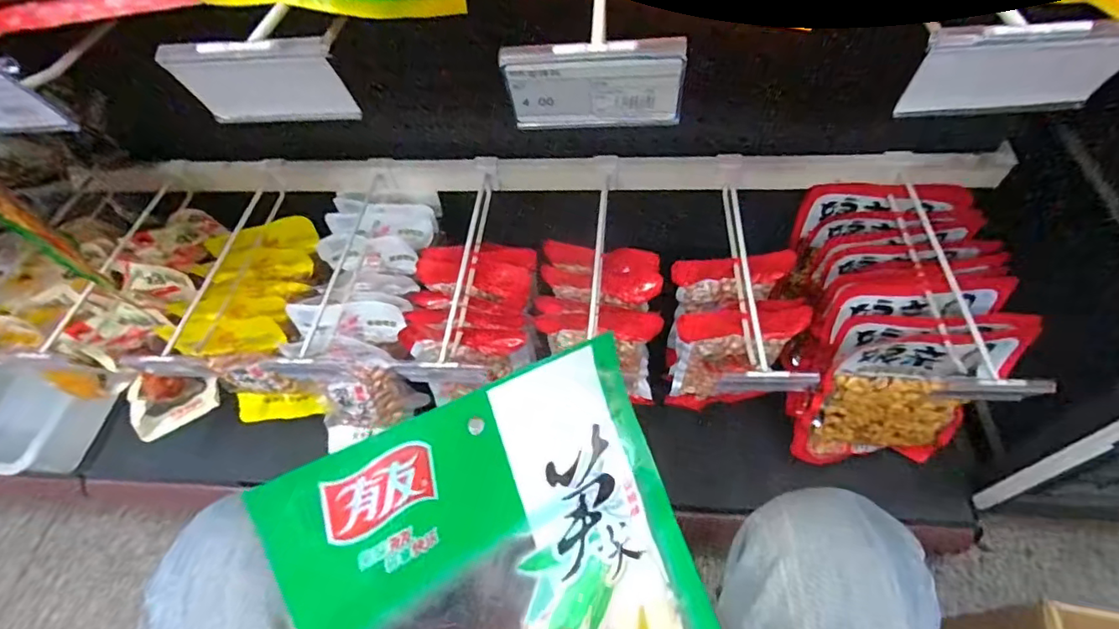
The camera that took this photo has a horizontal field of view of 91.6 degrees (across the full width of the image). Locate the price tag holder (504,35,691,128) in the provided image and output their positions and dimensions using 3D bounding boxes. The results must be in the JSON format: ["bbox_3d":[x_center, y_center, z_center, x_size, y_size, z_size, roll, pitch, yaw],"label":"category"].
[{"bbox_3d":[0.016,-0.104,0.252,0.079,0.045,0.009,0,56,5],"label":"price tag holder"}]

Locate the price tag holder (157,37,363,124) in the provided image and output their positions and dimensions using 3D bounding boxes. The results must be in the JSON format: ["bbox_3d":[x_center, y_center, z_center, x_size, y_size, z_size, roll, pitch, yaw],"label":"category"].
[{"bbox_3d":[-0.142,-0.109,0.259,0.079,0.044,0.008,0,56,5],"label":"price tag holder"}]

